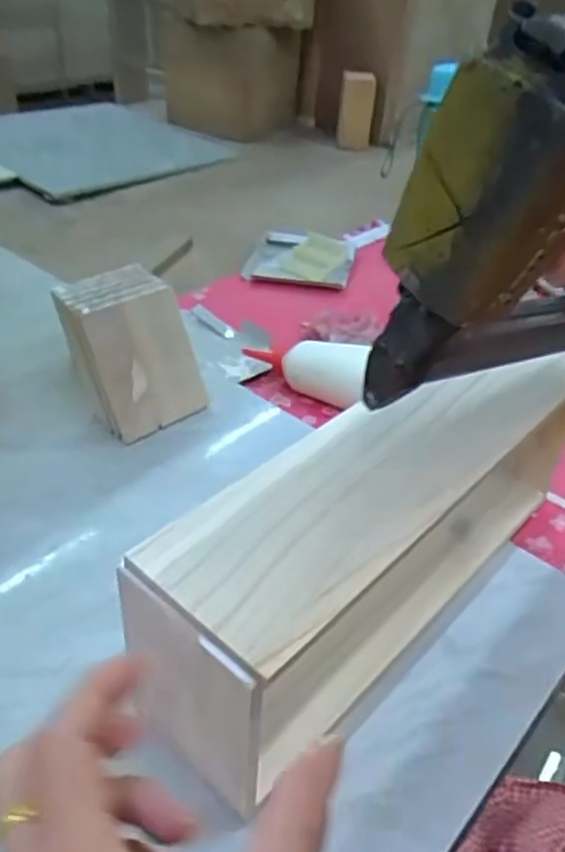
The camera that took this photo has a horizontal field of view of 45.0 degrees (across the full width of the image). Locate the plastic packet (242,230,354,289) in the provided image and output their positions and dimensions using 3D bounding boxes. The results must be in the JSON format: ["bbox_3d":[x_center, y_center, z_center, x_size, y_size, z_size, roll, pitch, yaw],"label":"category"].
[{"bbox_3d":[0.021,-0.228,0.912,0.141,0.027,0.123,10,37,7],"label":"plastic packet"}]

